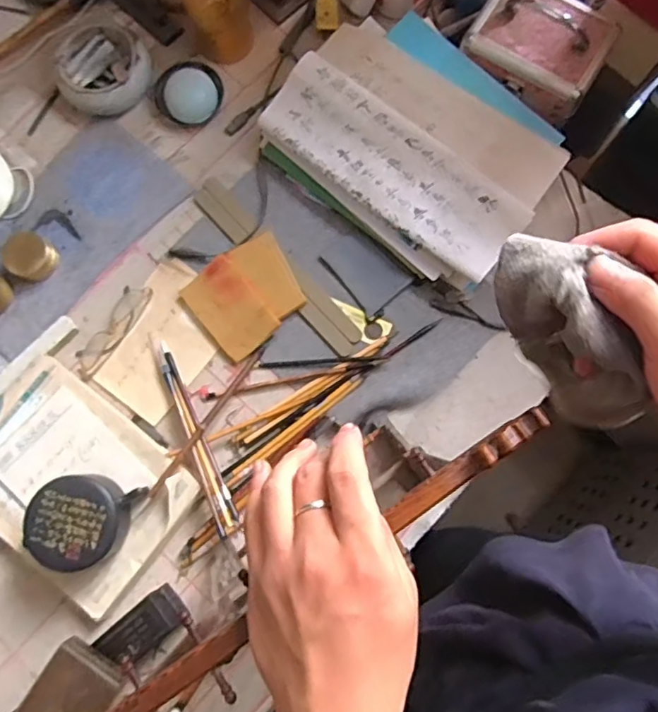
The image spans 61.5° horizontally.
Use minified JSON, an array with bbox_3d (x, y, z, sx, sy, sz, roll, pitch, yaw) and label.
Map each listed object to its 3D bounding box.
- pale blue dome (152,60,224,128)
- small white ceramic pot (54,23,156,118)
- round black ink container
[{"bbox_3d":[-0.184,-0.348,0.734,0.088,0.032,0.071,-35,81,-5],"label":"pale blue dome"},{"bbox_3d":[-0.298,-0.378,0.735,0.119,0.047,0.103,-30,81,-4],"label":"small white ceramic pot"},{"bbox_3d":[-0.273,0.181,0.613,0.102,0.055,0.094,0,80,1],"label":"round black ink container"}]

